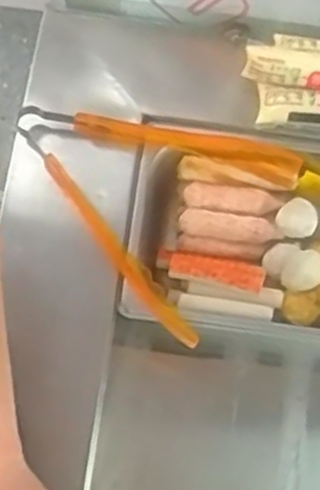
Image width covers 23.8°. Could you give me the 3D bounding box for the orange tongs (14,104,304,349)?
[{"bbox_3d":[-0.021,-0.056,0.630,0.222,0.018,0.183,31,71,9],"label":"orange tongs"}]

